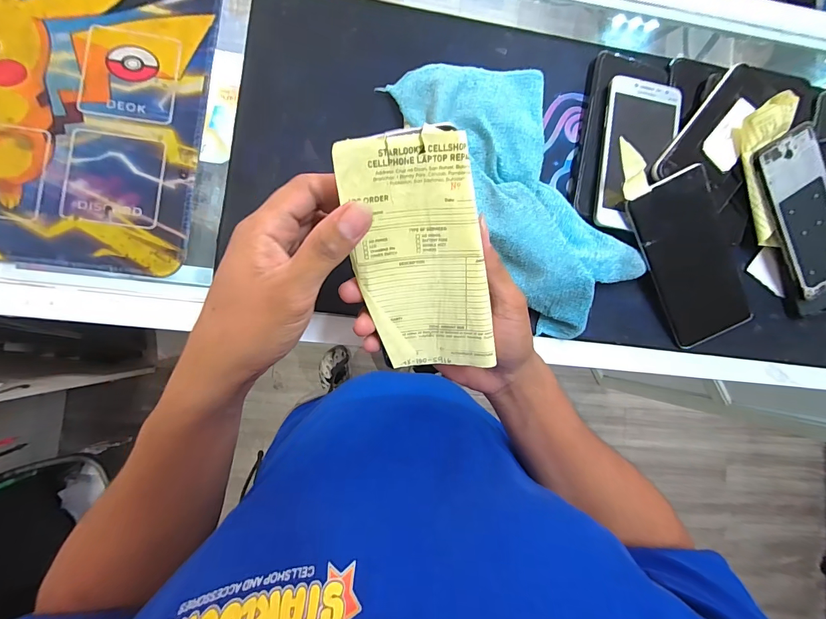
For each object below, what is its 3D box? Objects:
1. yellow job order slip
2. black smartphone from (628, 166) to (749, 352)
[{"bbox_3d":[0.005,-0.028,0.239,0.077,0.008,0.156,-10,117,5],"label":"yellow job order slip"},{"bbox_3d":[0.259,-0.045,0.342,0.078,0.010,0.153,-26,102,1],"label":"black smartphone"}]

